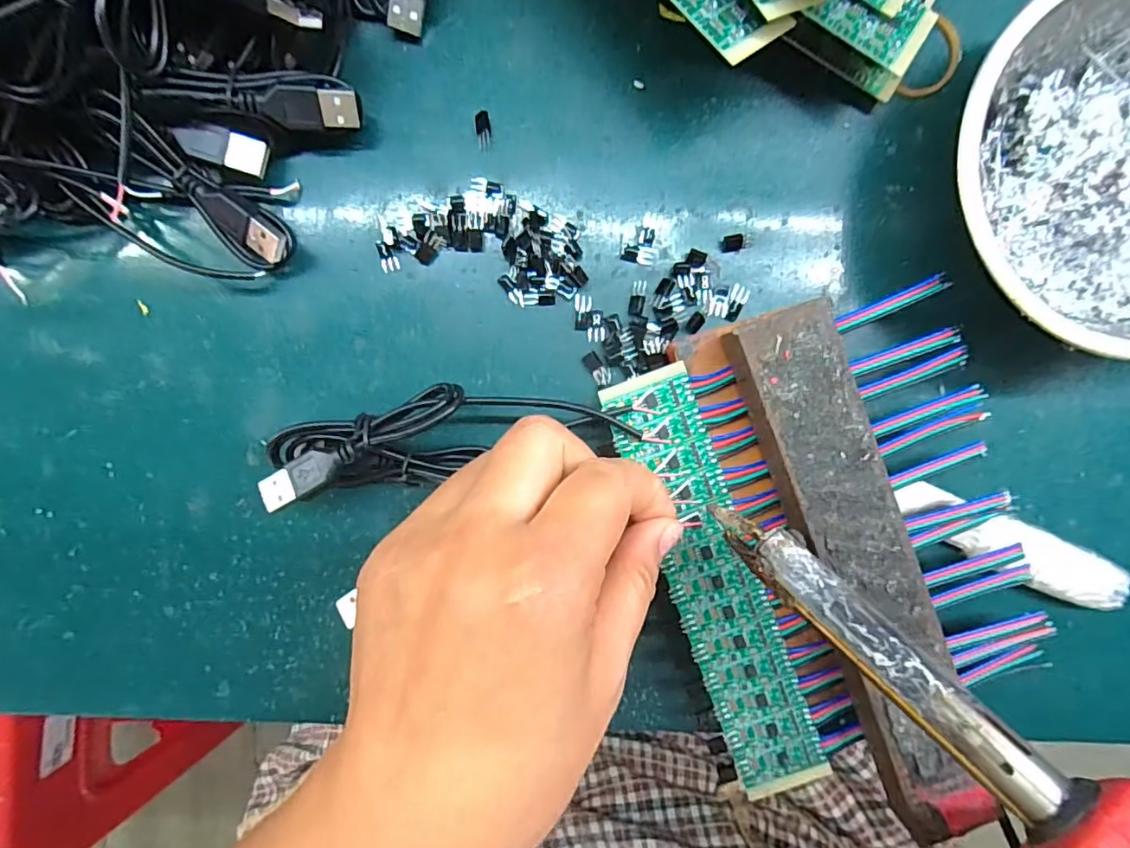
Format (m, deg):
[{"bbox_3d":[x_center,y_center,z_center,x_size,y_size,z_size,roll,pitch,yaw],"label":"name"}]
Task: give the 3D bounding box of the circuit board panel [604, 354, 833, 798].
[{"bbox_3d":[0.056,0.060,0.208,0.034,0.004,0.163,-20,93,2],"label":"circuit board panel"}]

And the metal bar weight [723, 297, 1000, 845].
[{"bbox_3d":[0.102,0.051,0.197,0.035,0.022,0.186,-21,93,1],"label":"metal bar weight"}]

